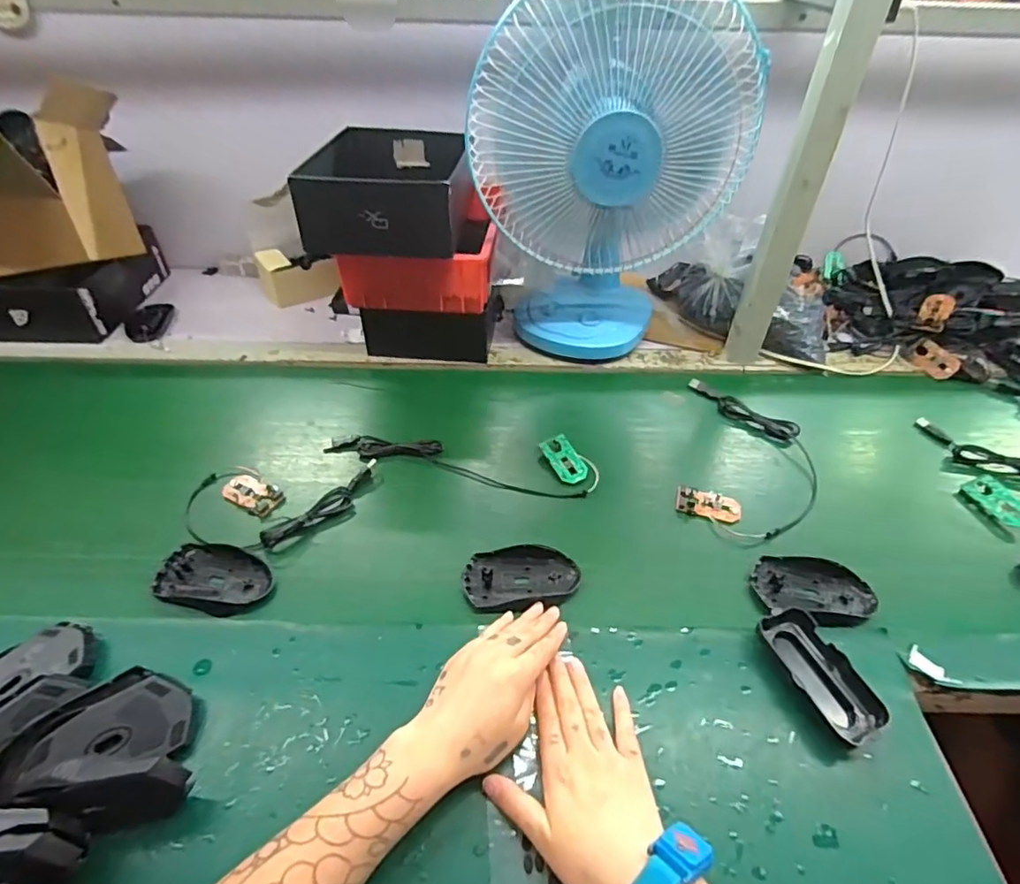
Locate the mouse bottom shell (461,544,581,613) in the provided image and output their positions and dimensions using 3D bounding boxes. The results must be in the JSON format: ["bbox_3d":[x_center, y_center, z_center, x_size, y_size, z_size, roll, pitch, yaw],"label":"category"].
[{"bbox_3d":[0.011,0.136,0.540,0.112,0.023,0.064,-4,41,-5],"label":"mouse bottom shell"}]

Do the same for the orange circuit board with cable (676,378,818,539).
[{"bbox_3d":[0.292,0.017,0.673,0.154,0.025,0.245,11,42,12],"label":"orange circuit board with cable"}]

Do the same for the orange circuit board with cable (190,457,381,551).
[{"bbox_3d":[-0.256,0.066,0.600,0.190,0.017,0.112,-1,41,-1],"label":"orange circuit board with cable"}]

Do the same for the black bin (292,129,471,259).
[{"bbox_3d":[-0.157,-0.340,0.728,0.202,0.084,0.259,0,41,0],"label":"black bin"}]

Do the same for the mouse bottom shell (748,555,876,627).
[{"bbox_3d":[0.297,0.146,0.539,0.107,0.014,0.074,4,41,4],"label":"mouse bottom shell"}]

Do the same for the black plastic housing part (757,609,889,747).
[{"bbox_3d":[0.264,0.196,0.467,0.047,0.032,0.104,-20,45,-22],"label":"black plastic housing part"}]

